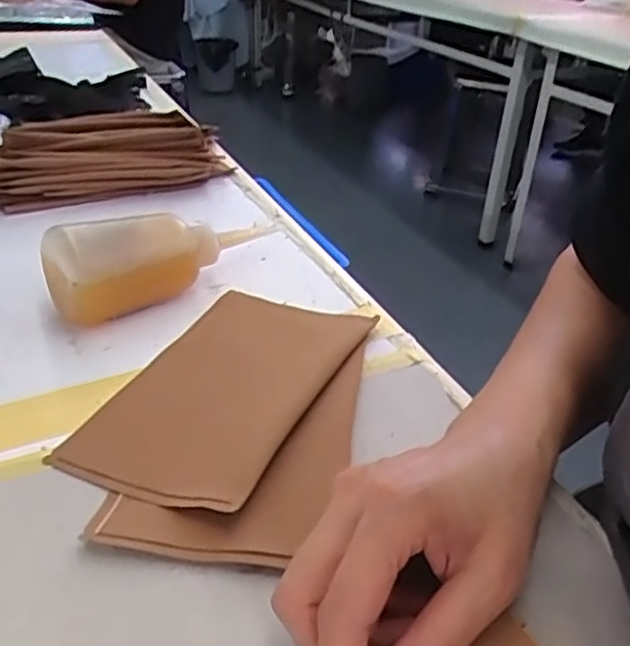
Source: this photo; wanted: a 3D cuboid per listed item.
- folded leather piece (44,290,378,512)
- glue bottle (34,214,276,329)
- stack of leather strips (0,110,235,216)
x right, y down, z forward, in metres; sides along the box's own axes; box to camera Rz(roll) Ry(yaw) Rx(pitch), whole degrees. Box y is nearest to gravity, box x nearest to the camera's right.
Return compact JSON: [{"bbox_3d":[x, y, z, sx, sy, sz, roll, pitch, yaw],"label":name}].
[{"bbox_3d":[-0.050,0.032,0.392,0.113,0.015,0.184,14,35,20],"label":"folded leather piece"},{"bbox_3d":[-0.102,-0.052,0.476,0.176,0.059,0.048,-26,41,-35],"label":"glue bottle"},{"bbox_3d":[-0.205,-0.155,0.632,0.232,0.061,0.077,-13,35,-21],"label":"stack of leather strips"}]

